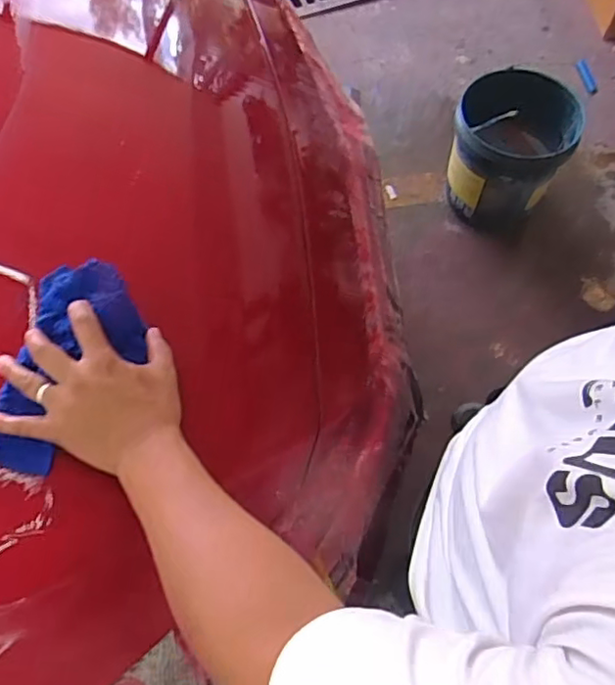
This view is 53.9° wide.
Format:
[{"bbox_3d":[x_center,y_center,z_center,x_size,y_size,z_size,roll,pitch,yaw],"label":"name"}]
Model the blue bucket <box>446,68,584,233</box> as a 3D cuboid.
[{"bbox_3d":[0.532,-0.507,1.639,0.303,0.302,0.287,15,66,8],"label":"blue bucket"}]

